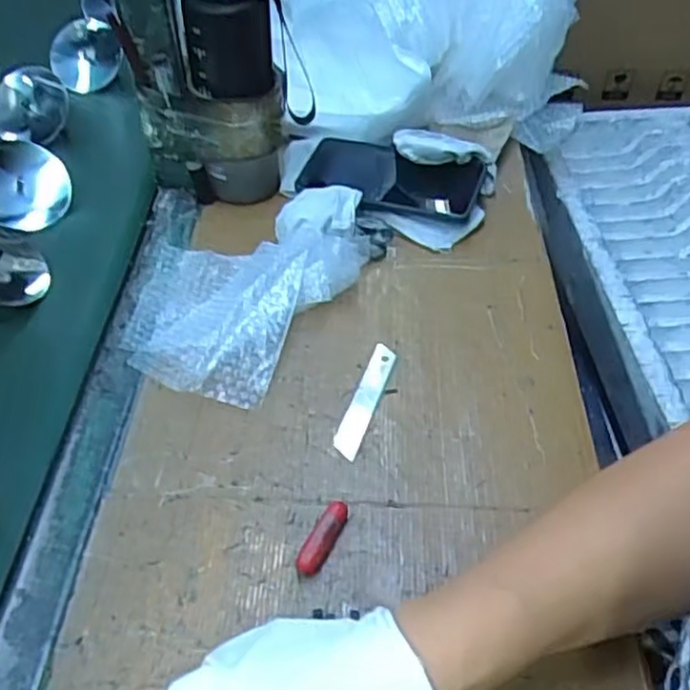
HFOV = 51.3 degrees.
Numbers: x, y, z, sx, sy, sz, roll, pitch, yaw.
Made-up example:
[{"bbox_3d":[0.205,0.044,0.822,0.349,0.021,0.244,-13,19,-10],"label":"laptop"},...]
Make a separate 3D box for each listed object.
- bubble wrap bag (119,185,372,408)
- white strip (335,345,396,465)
[{"bbox_3d":[-0.086,-0.061,0.574,0.167,0.044,0.224,24,50,21],"label":"bubble wrap bag"},{"bbox_3d":[0.015,0.036,0.506,0.019,0.004,0.102,14,47,13],"label":"white strip"}]

